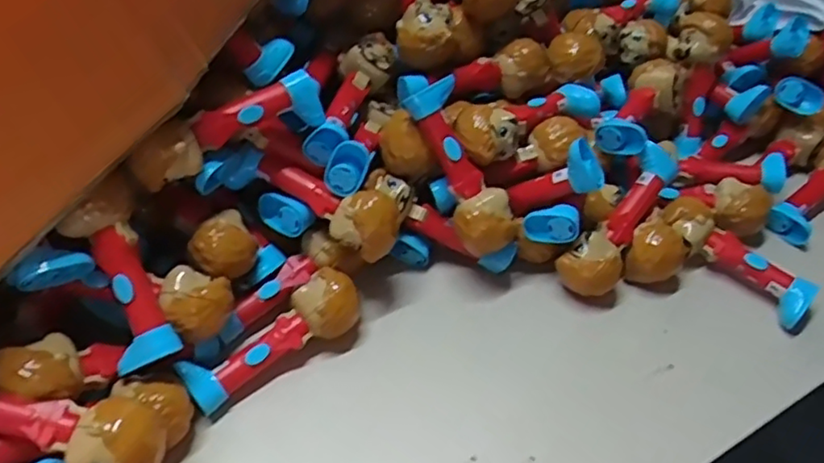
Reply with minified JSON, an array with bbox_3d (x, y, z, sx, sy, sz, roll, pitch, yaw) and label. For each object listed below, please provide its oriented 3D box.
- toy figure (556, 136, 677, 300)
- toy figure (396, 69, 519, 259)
[{"bbox_3d":[0.157,-0.010,0.477,0.039,0.042,0.128,32,75,24],"label":"toy figure"},{"bbox_3d":[0.030,-0.049,0.455,0.042,0.048,0.145,-28,92,-27],"label":"toy figure"}]

